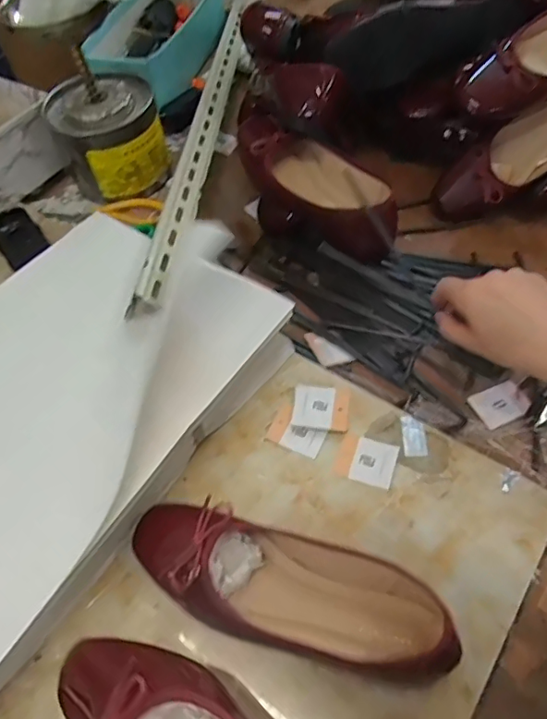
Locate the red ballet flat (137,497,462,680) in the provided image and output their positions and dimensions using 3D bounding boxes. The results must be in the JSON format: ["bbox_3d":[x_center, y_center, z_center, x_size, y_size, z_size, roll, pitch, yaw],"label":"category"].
[{"bbox_3d":[0.007,0.167,0.391,0.244,0.056,0.085,12,60,12],"label":"red ballet flat"}]

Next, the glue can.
[{"bbox_3d":[-0.202,-0.285,0.670,0.129,0.112,0.122,-2,57,3],"label":"glue can"}]

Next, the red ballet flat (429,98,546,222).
[{"bbox_3d":[0.305,-0.251,0.620,0.253,0.093,0.091,-31,53,33],"label":"red ballet flat"}]

